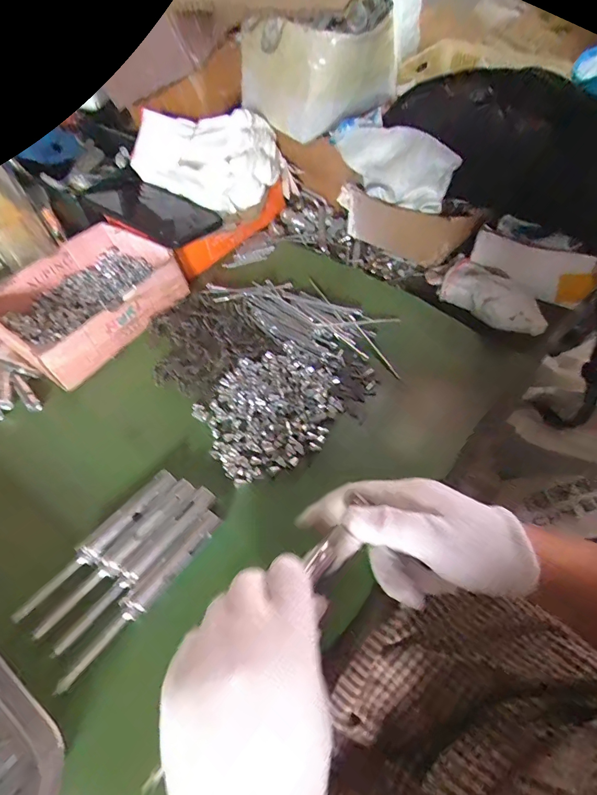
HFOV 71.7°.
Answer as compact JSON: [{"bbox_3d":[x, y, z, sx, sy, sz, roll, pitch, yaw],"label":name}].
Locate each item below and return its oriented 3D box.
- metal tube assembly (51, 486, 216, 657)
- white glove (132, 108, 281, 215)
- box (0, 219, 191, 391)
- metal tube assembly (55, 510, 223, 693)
[{"bbox_3d":[-0.116,0.124,0.309,0.016,0.009,0.140,32,63,22],"label":"metal tube assembly"},{"bbox_3d":[-0.113,-0.279,0.486,0.174,0.078,0.102,9,57,9],"label":"white glove"},{"bbox_3d":[-0.235,-0.113,0.451,0.151,0.048,0.175,31,63,22],"label":"box"},{"bbox_3d":[-0.109,0.140,0.299,0.017,0.011,0.139,33,63,23],"label":"metal tube assembly"}]

